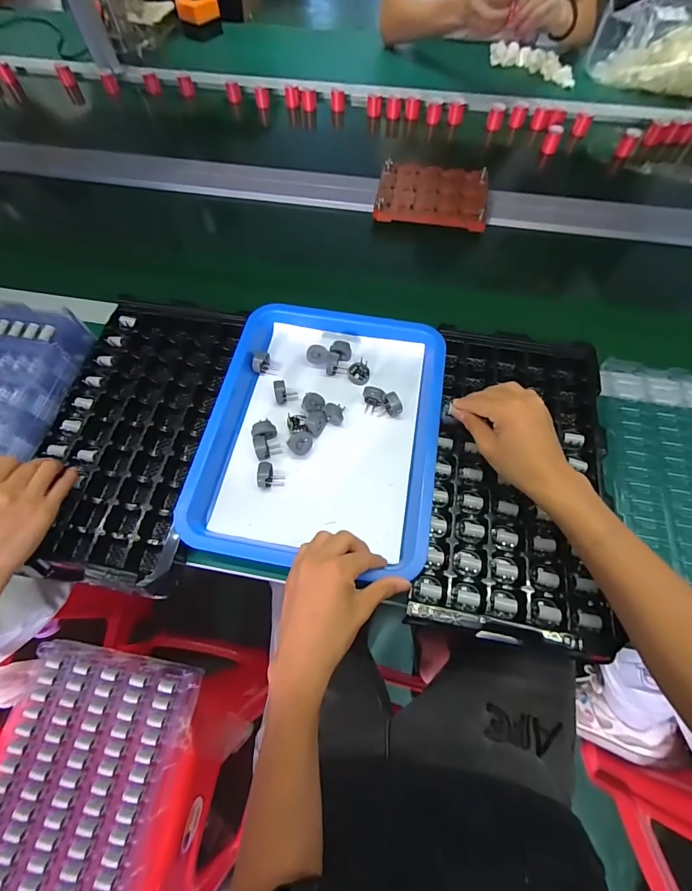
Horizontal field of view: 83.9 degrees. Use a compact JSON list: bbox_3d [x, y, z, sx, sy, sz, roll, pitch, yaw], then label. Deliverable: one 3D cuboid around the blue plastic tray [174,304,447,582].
[{"bbox_3d":[-0.024,-0.024,0.465,0.257,0.050,0.329,9,64,5],"label":"blue plastic tray"}]

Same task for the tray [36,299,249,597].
[{"bbox_3d":[-0.250,-0.027,0.462,0.178,0.028,0.356,4,64,3],"label":"tray"}]

